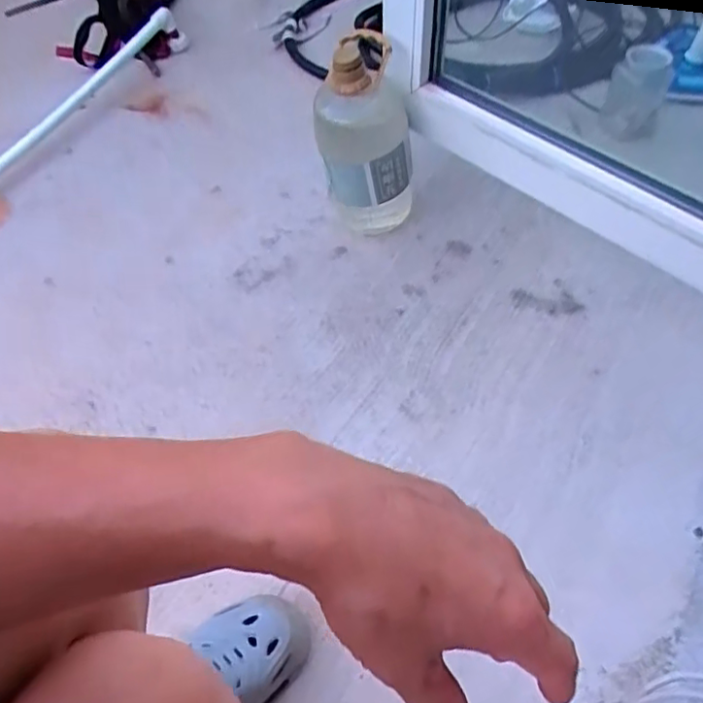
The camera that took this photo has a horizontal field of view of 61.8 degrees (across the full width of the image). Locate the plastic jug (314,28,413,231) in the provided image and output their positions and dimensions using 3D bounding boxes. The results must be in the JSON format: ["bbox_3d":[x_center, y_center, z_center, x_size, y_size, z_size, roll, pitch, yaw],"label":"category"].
[{"bbox_3d":[0.023,-0.313,0.895,0.145,0.285,0.144,6,56,6],"label":"plastic jug"}]

